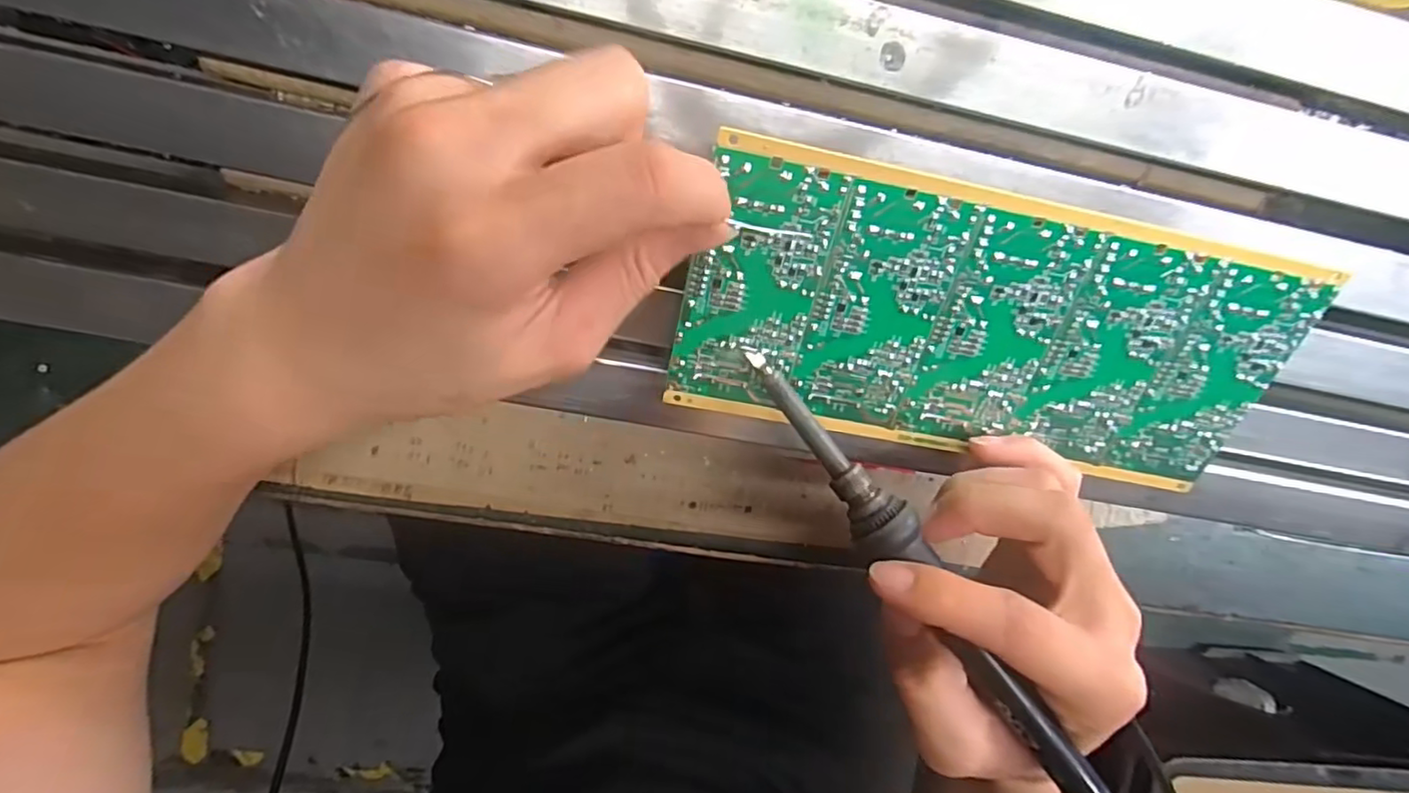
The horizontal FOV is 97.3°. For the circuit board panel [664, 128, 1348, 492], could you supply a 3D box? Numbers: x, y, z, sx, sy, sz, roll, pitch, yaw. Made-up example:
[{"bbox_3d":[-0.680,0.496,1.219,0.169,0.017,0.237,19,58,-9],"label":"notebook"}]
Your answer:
[{"bbox_3d":[0.100,-0.020,0.219,0.209,0.004,0.093,11,119,-7],"label":"circuit board panel"}]

